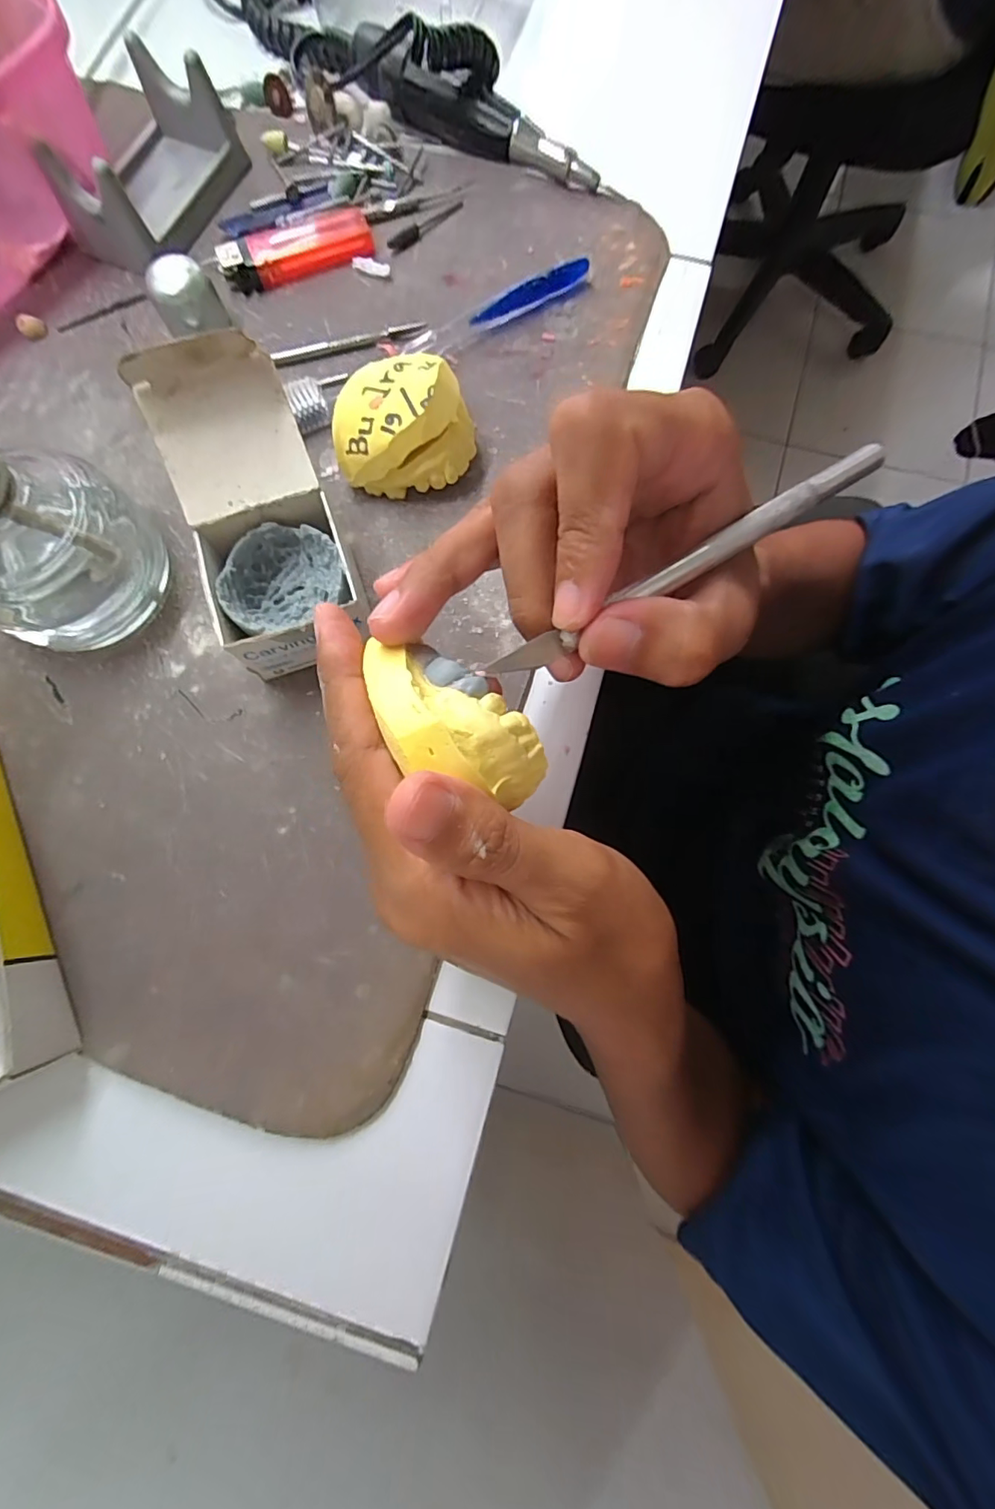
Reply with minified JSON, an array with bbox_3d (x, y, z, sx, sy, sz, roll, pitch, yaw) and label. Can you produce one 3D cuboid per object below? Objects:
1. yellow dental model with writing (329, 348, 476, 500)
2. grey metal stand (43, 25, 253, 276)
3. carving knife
[{"bbox_3d":[-0.042,-0.149,0.231,0.062,0.036,0.054,-3,78,0],"label":"yellow dental model with writing"},{"bbox_3d":[-0.184,-0.311,0.265,0.057,0.039,0.095,20,79,5],"label":"grey metal stand"},{"bbox_3d":[0.057,-0.055,0.141,0.136,0.004,0.008,-31,79,-10],"label":"carving knife"}]

